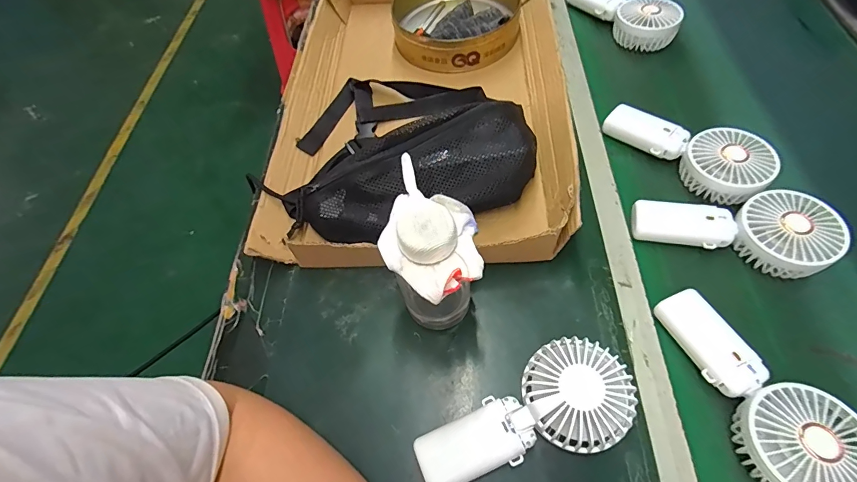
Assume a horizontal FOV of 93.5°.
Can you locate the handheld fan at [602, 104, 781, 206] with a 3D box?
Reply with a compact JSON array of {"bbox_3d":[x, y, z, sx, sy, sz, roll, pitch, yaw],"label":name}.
[{"bbox_3d":[0.308,-0.117,0.478,0.077,0.048,0.177,-33,70,-19],"label":"handheld fan"}]

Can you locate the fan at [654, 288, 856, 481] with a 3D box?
[{"bbox_3d":[0.274,0.127,0.345,0.084,0.040,0.183,-20,51,-10],"label":"fan"}]

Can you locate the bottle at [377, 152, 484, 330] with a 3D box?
[{"bbox_3d":[0.004,0.024,0.339,0.074,0.158,0.086,-7,60,1],"label":"bottle"}]

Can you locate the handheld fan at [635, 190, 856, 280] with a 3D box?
[{"bbox_3d":[0.311,-0.008,0.415,0.177,0.049,0.086,1,62,2],"label":"handheld fan"}]

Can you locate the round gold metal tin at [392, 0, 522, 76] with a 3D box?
[{"bbox_3d":[0.045,-0.343,0.614,0.192,0.049,0.190,2,63,-4],"label":"round gold metal tin"}]

